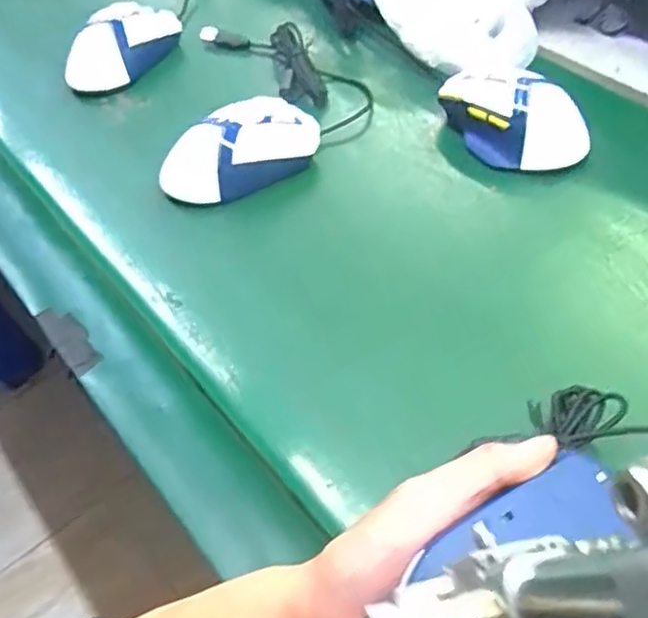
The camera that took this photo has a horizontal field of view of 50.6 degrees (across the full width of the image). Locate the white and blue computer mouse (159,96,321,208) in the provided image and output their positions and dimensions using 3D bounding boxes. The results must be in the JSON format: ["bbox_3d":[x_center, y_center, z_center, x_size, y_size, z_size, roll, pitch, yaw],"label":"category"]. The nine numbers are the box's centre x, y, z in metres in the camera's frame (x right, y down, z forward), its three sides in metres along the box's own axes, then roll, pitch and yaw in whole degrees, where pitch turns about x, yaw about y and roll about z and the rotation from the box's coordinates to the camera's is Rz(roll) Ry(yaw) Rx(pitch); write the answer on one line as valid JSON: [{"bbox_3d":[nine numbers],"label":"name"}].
[{"bbox_3d":[-0.065,-0.119,0.518,0.125,0.049,0.064,-25,59,-13],"label":"white and blue computer mouse"}]

